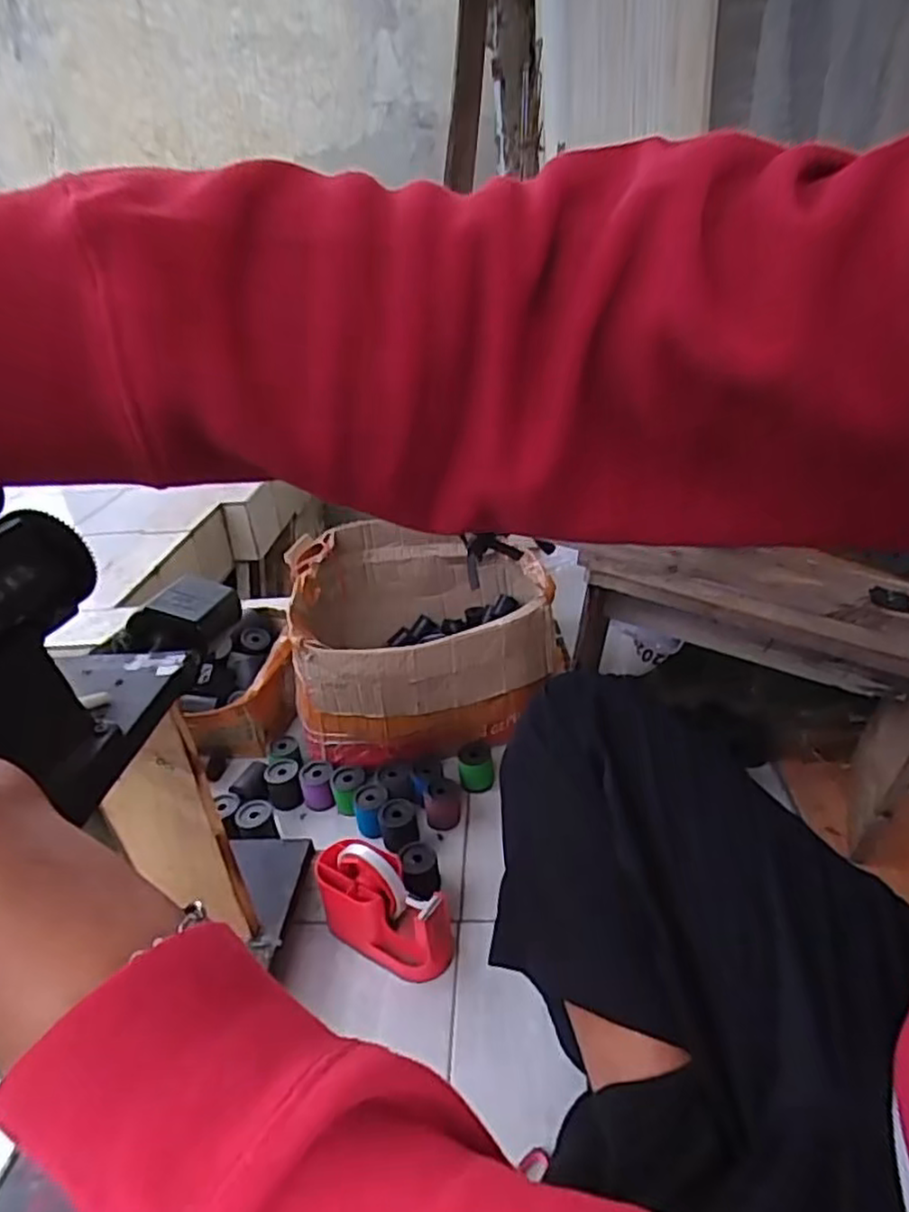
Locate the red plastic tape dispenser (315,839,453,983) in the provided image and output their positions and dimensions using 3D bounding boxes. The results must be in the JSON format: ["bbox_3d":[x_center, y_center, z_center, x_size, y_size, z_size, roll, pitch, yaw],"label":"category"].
[{"bbox_3d":[-0.075,0.306,0.697,0.151,0.099,0.062,16,35,36],"label":"red plastic tape dispenser"}]

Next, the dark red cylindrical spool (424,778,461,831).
[{"bbox_3d":[-0.014,0.249,0.850,0.044,0.049,0.043,-5,28,3],"label":"dark red cylindrical spool"}]

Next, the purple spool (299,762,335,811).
[{"bbox_3d":[-0.178,0.237,0.895,0.043,0.052,0.035,-13,29,-12],"label":"purple spool"}]

